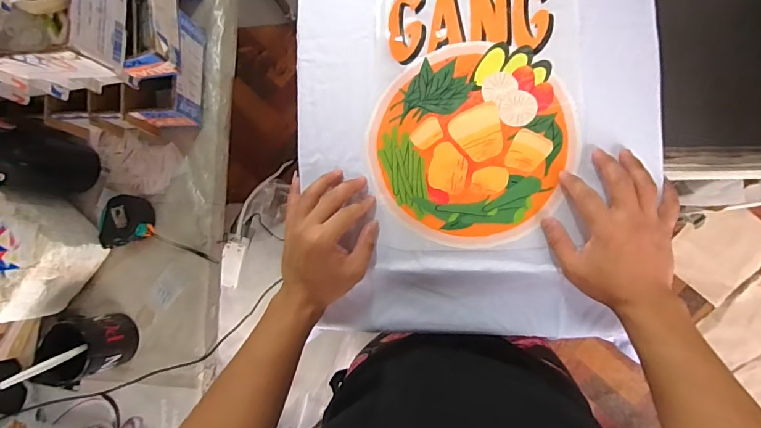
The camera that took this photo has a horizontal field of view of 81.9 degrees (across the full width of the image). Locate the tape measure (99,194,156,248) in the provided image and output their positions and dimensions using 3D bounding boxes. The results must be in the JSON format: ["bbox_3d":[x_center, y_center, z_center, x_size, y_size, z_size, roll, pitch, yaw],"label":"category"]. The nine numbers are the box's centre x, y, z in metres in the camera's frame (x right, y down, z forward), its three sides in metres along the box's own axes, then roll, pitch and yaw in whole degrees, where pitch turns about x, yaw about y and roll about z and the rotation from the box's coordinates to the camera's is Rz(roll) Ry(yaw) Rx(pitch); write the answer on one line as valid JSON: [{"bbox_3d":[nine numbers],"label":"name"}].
[{"bbox_3d":[-0.390,0.009,0.671,0.075,0.042,0.074,-10,84,7],"label":"tape measure"}]

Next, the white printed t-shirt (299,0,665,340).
[{"bbox_3d":[0.105,-0.166,0.509,0.402,0.024,0.596,-1,85,8],"label":"white printed t-shirt"}]

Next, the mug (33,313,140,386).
[{"bbox_3d":[-0.423,0.191,0.631,0.095,0.090,0.080,-16,83,7],"label":"mug"}]

